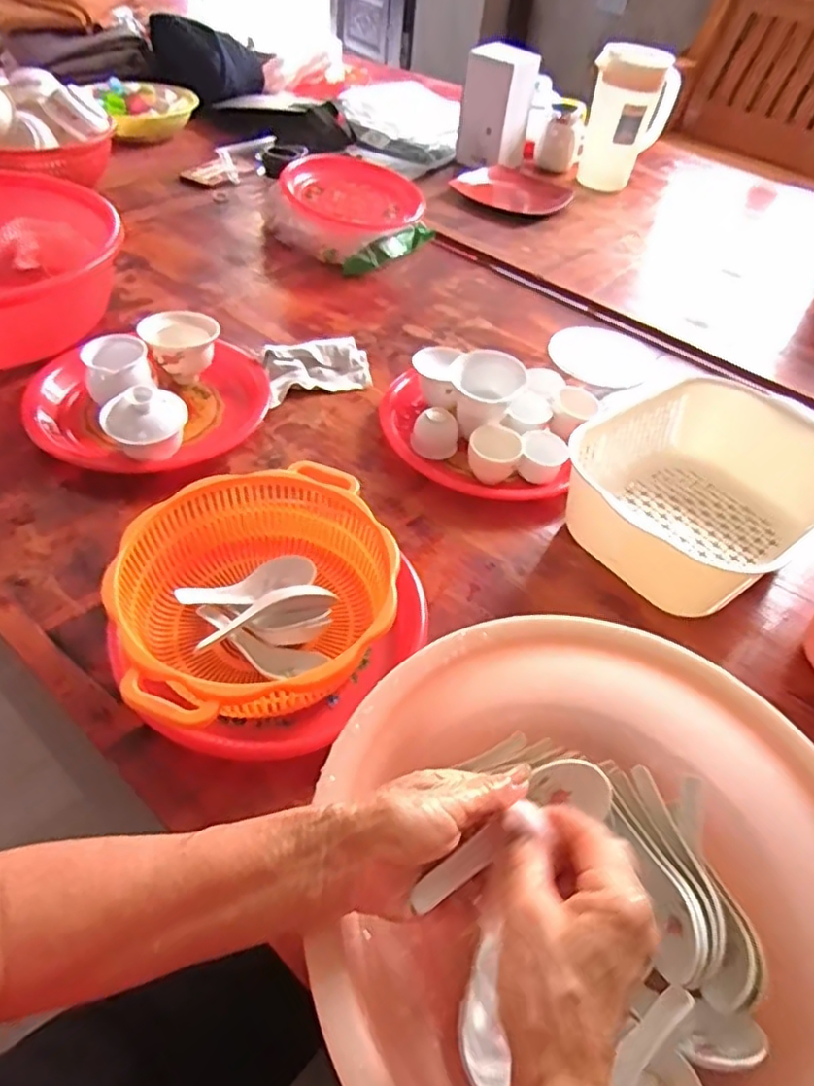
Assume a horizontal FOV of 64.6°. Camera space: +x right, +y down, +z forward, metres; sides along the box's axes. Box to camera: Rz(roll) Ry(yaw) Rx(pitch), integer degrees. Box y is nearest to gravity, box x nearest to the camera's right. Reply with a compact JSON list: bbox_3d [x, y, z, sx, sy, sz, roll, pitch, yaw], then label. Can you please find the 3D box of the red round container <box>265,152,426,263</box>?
[{"bbox_3d":[-0.103,-0.542,1.051,0.251,0.087,0.219,0,48,-7],"label":"red round container"}]

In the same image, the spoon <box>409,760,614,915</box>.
[{"bbox_3d":[0.059,0.160,0.353,0.124,0.021,0.035,-30,57,-17],"label":"spoon"}]

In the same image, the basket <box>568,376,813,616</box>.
[{"bbox_3d":[0.303,-0.052,0.663,0.270,0.097,0.207,-27,56,-27],"label":"basket"}]

